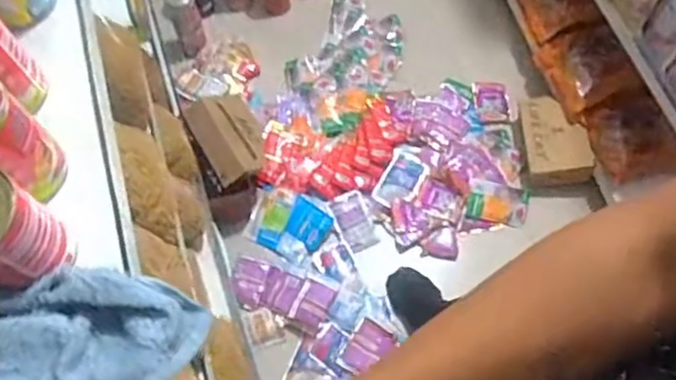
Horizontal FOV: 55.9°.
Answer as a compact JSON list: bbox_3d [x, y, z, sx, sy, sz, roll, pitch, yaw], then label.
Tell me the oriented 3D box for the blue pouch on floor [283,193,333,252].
[{"bbox_3d":[-0.072,0.079,1.511,0.101,0.025,0.094,33,71,13],"label":"blue pouch on floor"}]

